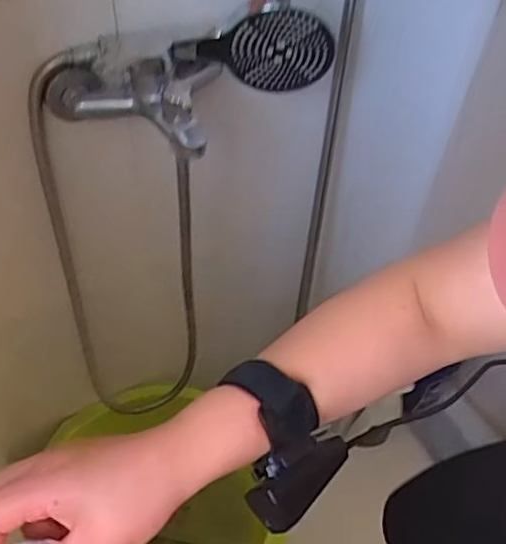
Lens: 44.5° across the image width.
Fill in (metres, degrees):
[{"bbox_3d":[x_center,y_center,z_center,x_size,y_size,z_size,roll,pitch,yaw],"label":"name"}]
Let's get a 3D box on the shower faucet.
[{"bbox_3d":[-0.129,-0.190,0.636,0.174,0.076,0.142,7,50,2],"label":"shower faucet"}]

